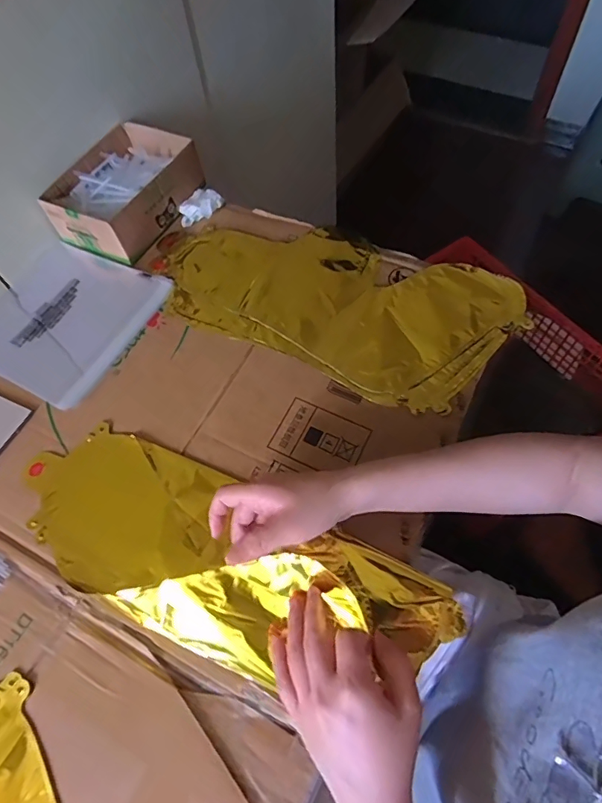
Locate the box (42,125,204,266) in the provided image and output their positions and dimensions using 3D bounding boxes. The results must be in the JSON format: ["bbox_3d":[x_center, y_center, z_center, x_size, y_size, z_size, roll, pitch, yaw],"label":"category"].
[{"bbox_3d":[-0.238,-0.287,0.651,0.134,0.062,0.183,23,66,16],"label":"box"}]

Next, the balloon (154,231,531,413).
[{"bbox_3d":[0.037,-0.128,0.575,0.412,0.010,0.211,20,65,14],"label":"balloon"}]

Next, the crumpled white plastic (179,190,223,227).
[{"bbox_3d":[-0.140,-0.269,0.663,0.047,0.014,0.064,32,68,19],"label":"crumpled white plastic"}]

